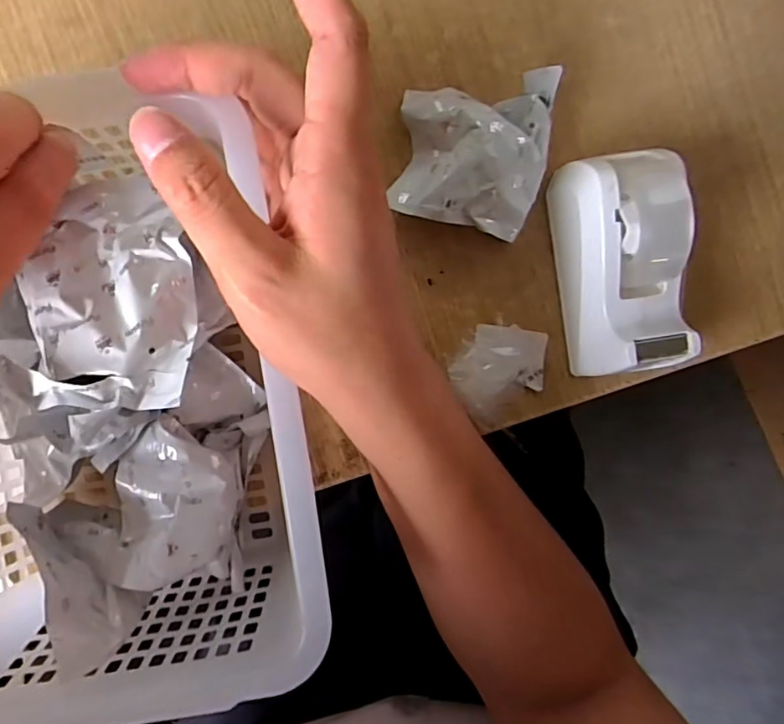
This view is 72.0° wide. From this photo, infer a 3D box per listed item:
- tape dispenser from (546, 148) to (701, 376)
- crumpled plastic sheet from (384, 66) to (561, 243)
[{"bbox_3d":[0.114,-0.047,0.268,0.046,0.068,0.111,-9,92,1],"label":"tape dispenser"},{"bbox_3d":[0.042,-0.112,0.290,0.075,0.035,0.080,8,92,0],"label":"crumpled plastic sheet"}]

